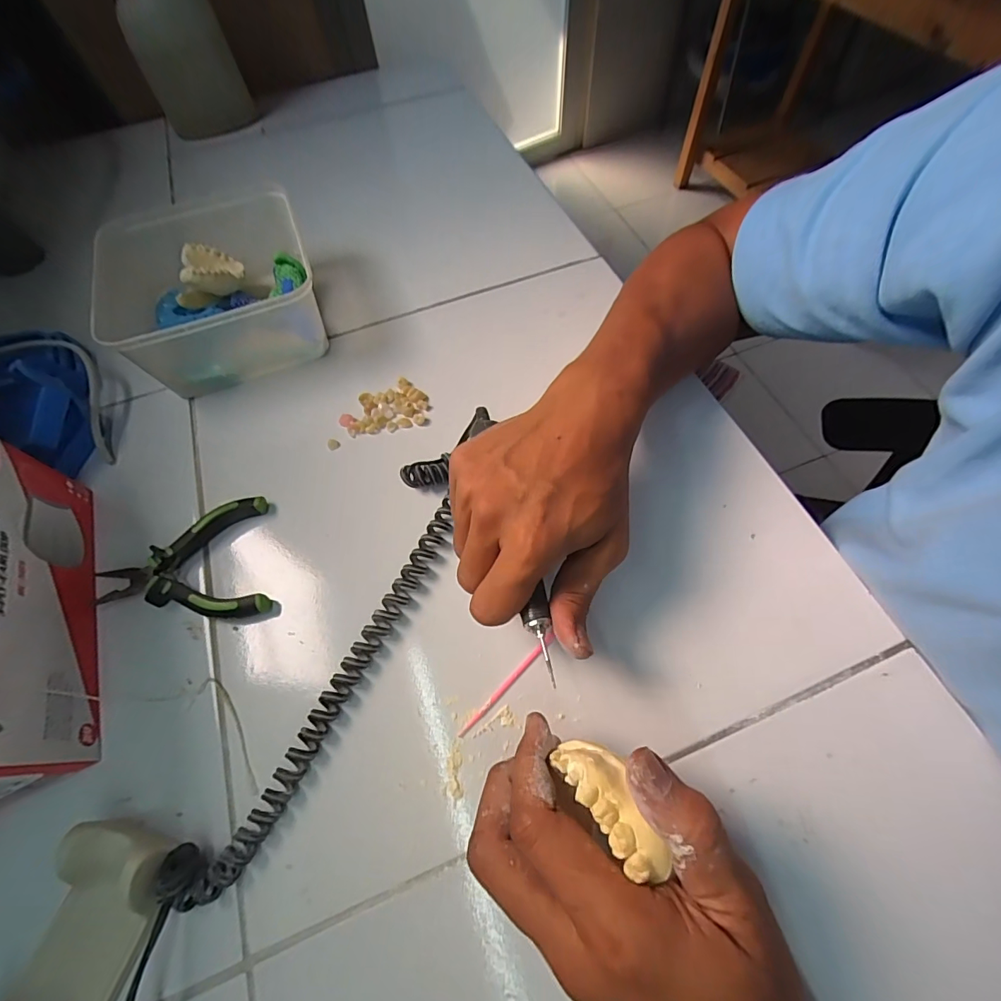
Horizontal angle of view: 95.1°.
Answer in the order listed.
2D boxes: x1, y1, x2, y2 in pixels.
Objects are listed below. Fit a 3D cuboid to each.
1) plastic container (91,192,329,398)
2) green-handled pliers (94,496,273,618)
[{"bbox_3d":[-0.247,-0.190,0.407,0.152,0.072,0.181,-22,64,-9],"label":"plastic container"},{"bbox_3d":[-0.212,0.048,0.311,0.104,0.020,0.083,-14,63,-5],"label":"green-handled pliers"}]

